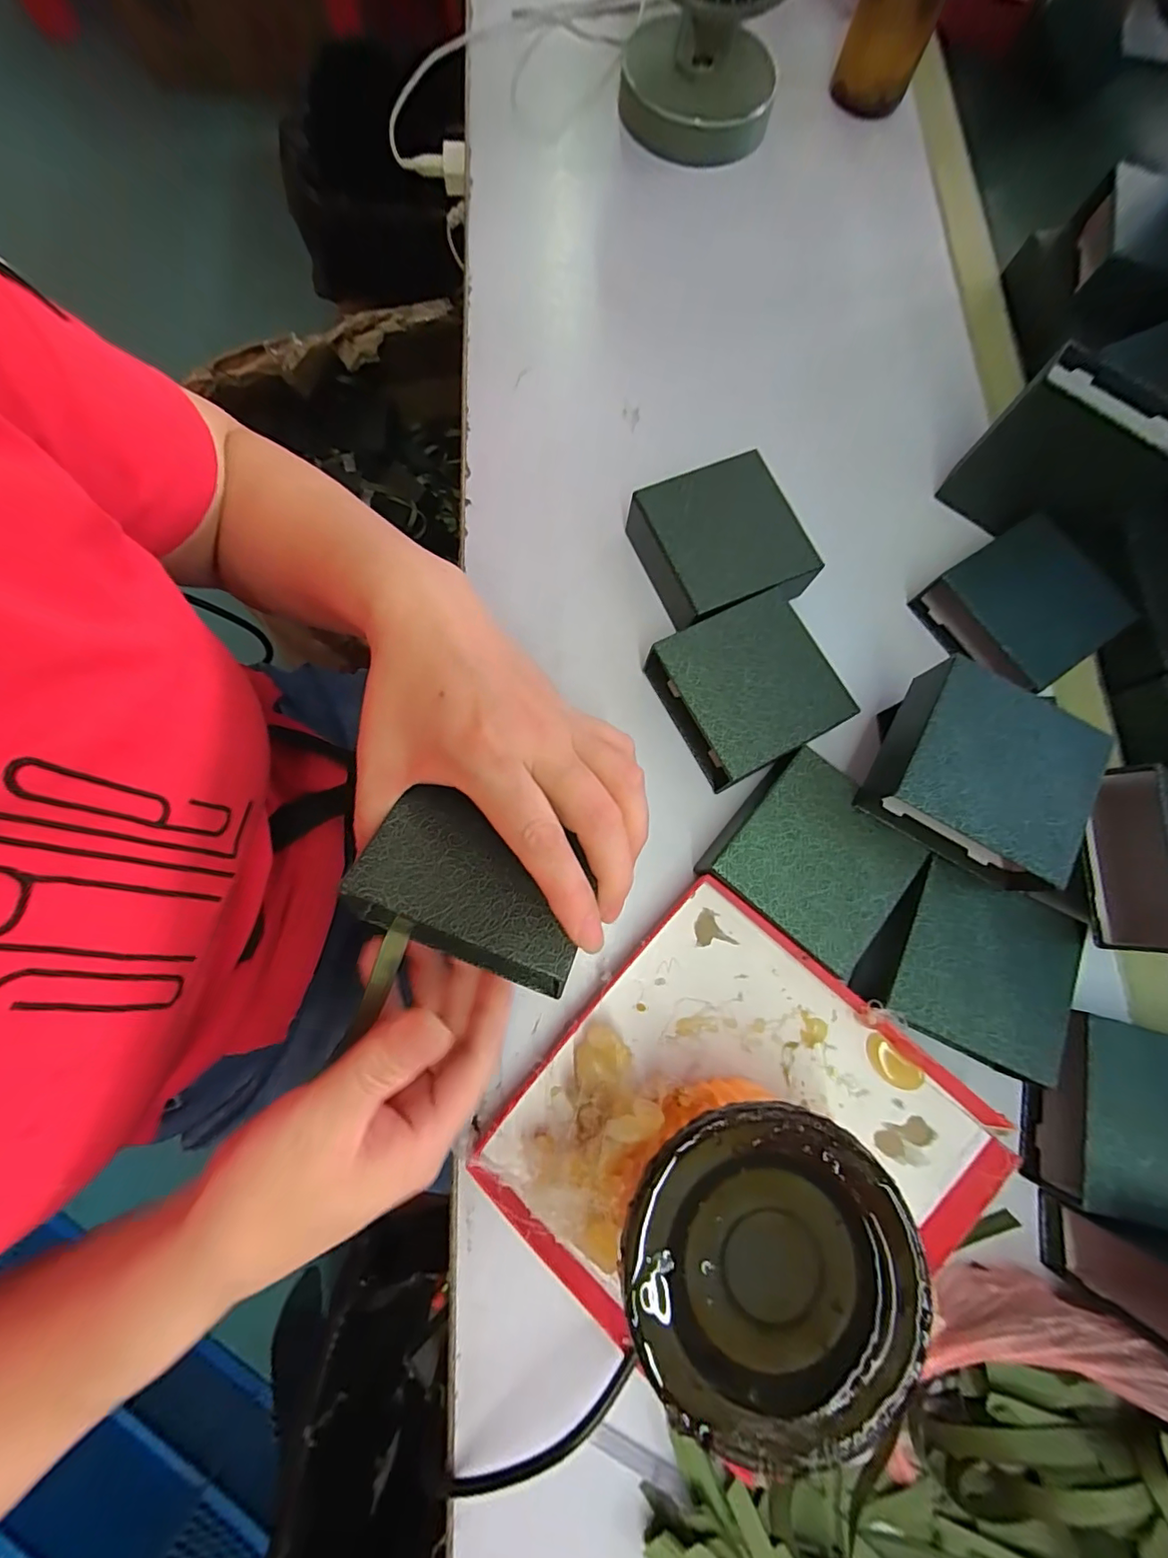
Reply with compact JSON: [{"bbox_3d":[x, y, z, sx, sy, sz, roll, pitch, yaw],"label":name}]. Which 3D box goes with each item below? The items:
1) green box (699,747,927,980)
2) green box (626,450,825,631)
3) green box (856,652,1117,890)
[{"bbox_3d":[0.127,0.043,0.294,0.094,0.024,0.090,40,83,7],"label":"green box"},{"bbox_3d":[0.087,-0.150,0.336,0.093,0.032,0.096,-24,80,-8],"label":"green box"},{"bbox_3d":[0.213,-0.005,0.279,0.099,0.032,0.091,30,78,4],"label":"green box"}]

